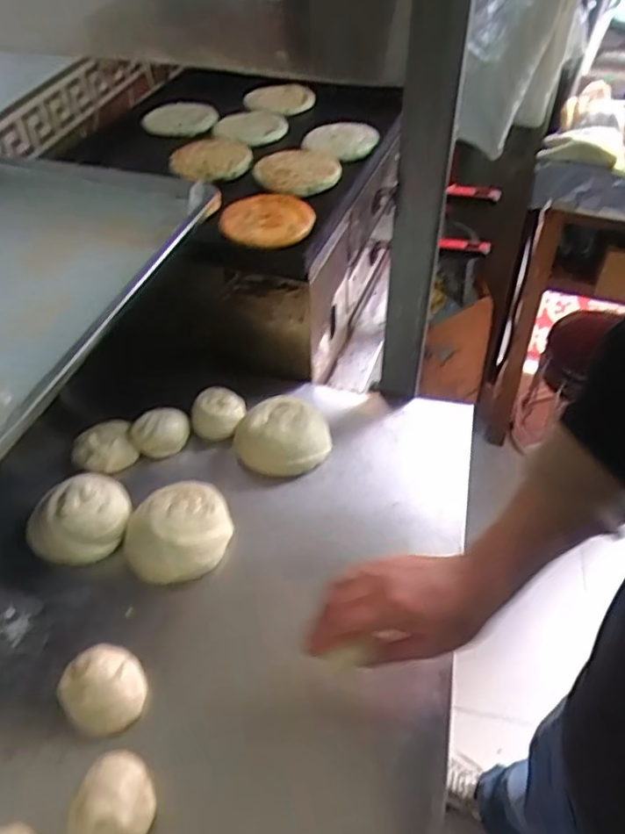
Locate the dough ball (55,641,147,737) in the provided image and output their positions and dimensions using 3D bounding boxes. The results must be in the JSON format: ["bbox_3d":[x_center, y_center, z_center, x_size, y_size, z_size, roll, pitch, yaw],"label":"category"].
[{"bbox_3d":[-0.197,0.258,0.583,0.072,0.048,0.070,-1,45,1],"label":"dough ball"}]

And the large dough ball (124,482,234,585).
[{"bbox_3d":[-0.153,0.132,0.705,0.125,0.054,0.111,-20,48,-17],"label":"large dough ball"}]

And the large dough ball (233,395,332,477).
[{"bbox_3d":[-0.038,0.023,0.803,0.107,0.057,0.112,-1,45,1],"label":"large dough ball"}]

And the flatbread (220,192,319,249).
[{"bbox_3d":[-0.063,-0.279,0.870,0.130,0.026,0.116,-16,47,-13],"label":"flatbread"}]

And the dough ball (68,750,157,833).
[{"bbox_3d":[-0.167,0.325,0.516,0.067,0.041,0.075,21,49,21],"label":"dough ball"}]

